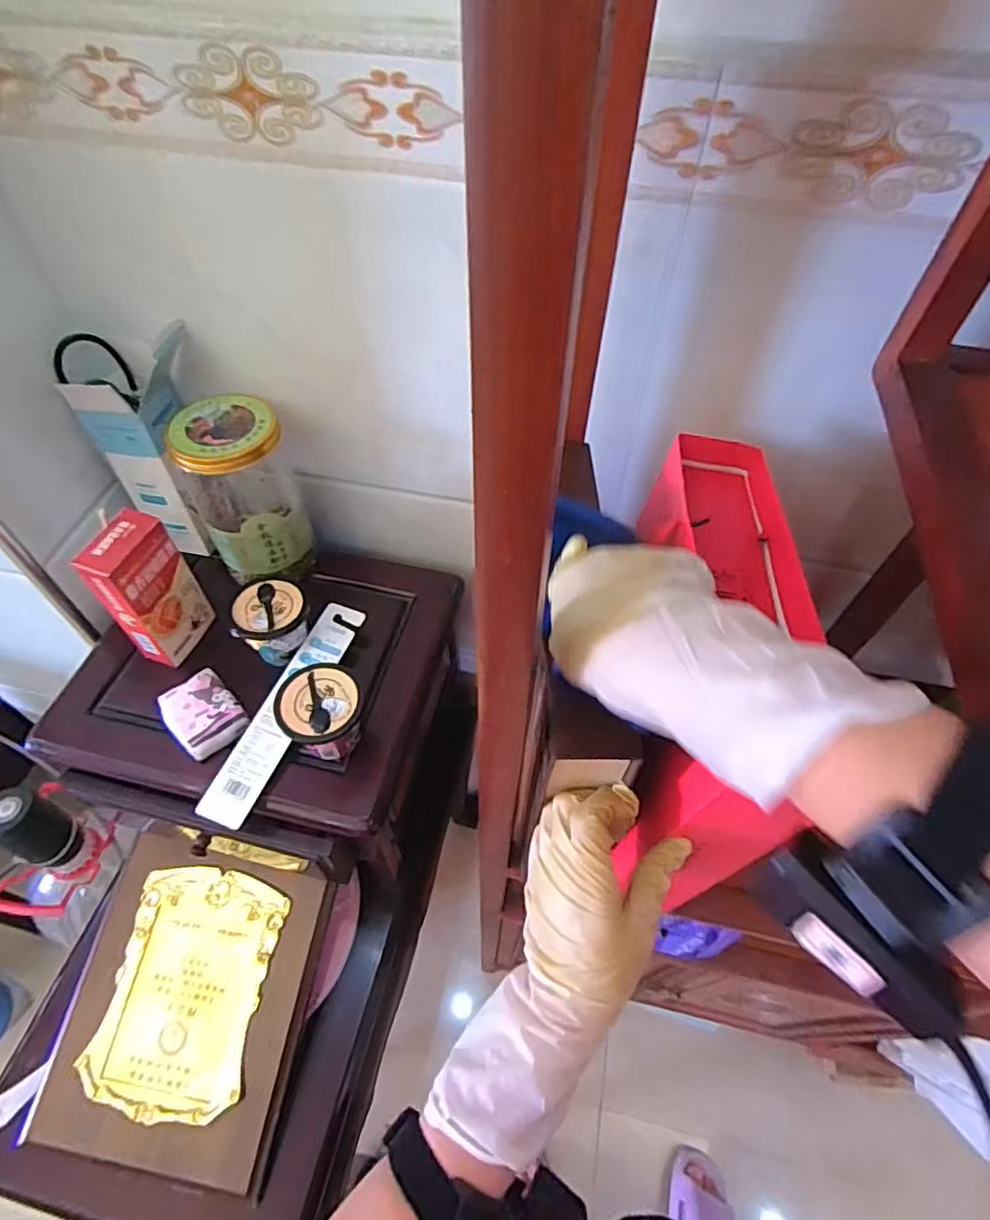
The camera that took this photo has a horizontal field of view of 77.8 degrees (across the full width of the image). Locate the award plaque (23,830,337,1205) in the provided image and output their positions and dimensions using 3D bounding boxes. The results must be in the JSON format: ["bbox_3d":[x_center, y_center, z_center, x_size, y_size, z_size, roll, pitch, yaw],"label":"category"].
[{"bbox_3d":[-0.305,0.388,0.612,0.227,0.020,0.269,10,67,5],"label":"award plaque"}]

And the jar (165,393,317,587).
[{"bbox_3d":[-0.245,-0.118,0.611,0.089,0.164,0.097,-8,54,-6],"label":"jar"}]

